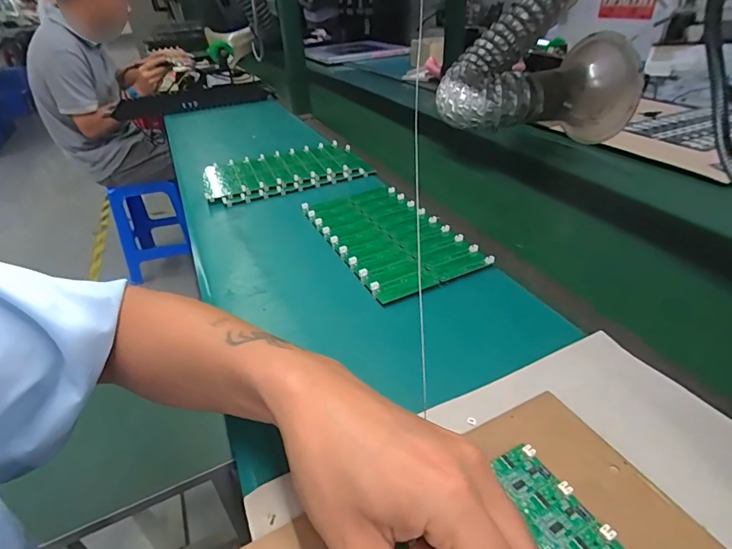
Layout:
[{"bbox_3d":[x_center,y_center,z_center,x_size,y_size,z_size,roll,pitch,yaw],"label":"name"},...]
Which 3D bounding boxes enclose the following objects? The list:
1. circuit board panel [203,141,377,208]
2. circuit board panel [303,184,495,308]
[{"bbox_3d":[-0.145,-0.188,0.735,0.263,0.017,0.174,-15,36,-16],"label":"circuit board panel"},{"bbox_3d":[0.024,-0.057,0.536,0.138,0.011,0.254,-18,36,-19],"label":"circuit board panel"}]

